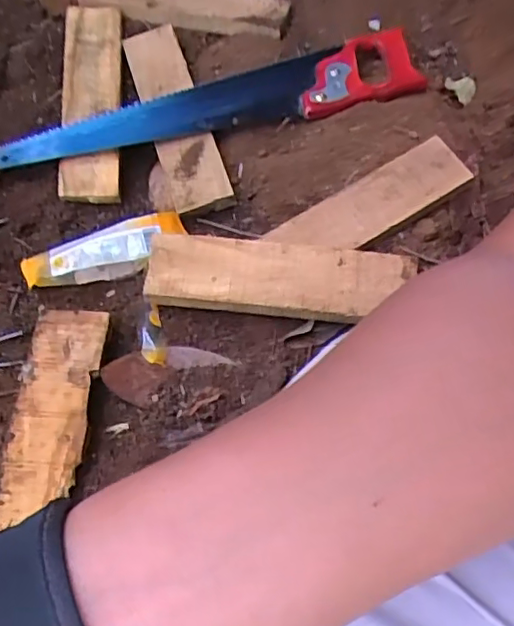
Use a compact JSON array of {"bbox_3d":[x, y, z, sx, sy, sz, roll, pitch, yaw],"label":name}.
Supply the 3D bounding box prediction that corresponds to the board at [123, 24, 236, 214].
[{"bbox_3d":[-0.093,-0.224,0.685,0.064,0.017,0.265,-19,69,-2],"label":"board"}]

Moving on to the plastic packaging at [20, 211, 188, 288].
[{"bbox_3d":[-0.153,-0.062,0.600,0.161,0.032,0.045,-12,55,-11],"label":"plastic packaging"}]

